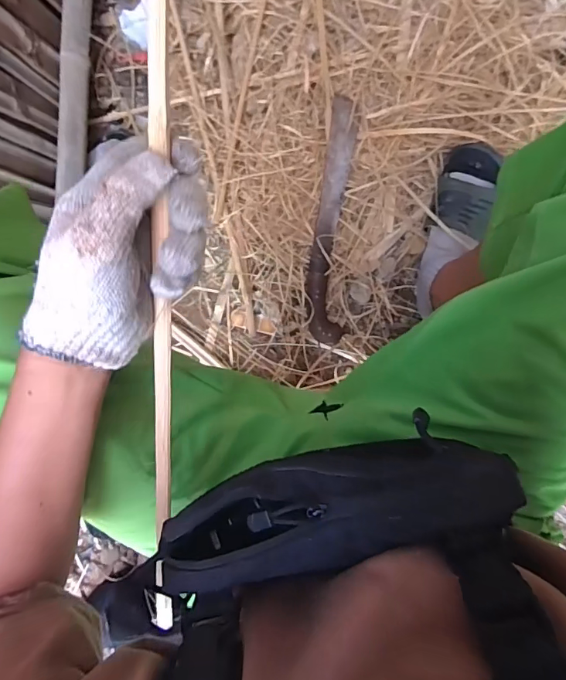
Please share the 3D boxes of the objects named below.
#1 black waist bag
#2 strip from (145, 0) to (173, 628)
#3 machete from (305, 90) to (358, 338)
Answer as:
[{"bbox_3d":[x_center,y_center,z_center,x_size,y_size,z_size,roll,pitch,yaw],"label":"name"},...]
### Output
[{"bbox_3d":[0.013,0.113,0.287,0.233,0.050,0.067,-18,92,0],"label":"black waist bag"},{"bbox_3d":[-0.081,-0.088,0.297,0.014,0.008,0.714,6,108,5],"label":"strip"},{"bbox_3d":[0.080,-0.195,0.755,0.062,0.028,0.394,4,94,6],"label":"machete"}]

